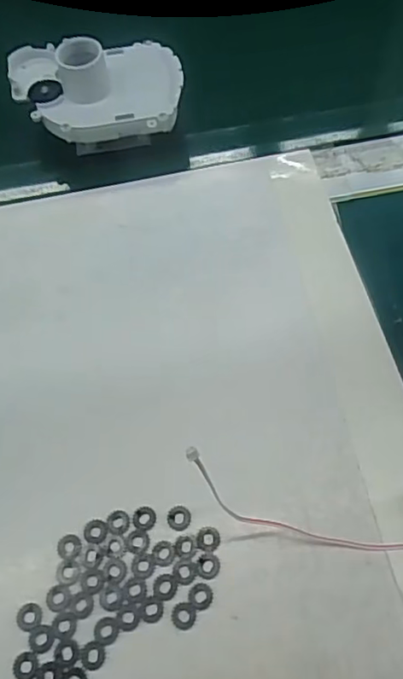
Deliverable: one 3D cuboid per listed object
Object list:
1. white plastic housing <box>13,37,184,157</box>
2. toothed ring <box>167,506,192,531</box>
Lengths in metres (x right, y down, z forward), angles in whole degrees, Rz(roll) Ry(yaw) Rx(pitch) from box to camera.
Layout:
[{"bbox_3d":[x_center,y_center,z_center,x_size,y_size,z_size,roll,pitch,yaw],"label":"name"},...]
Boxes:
[{"bbox_3d":[-0.063,-0.151,0.346,0.100,0.053,0.068,-4,63,1],"label":"white plastic housing"},{"bbox_3d":[-0.010,0.080,0.254,0.010,0.004,0.011,-1,63,3],"label":"toothed ring"}]

